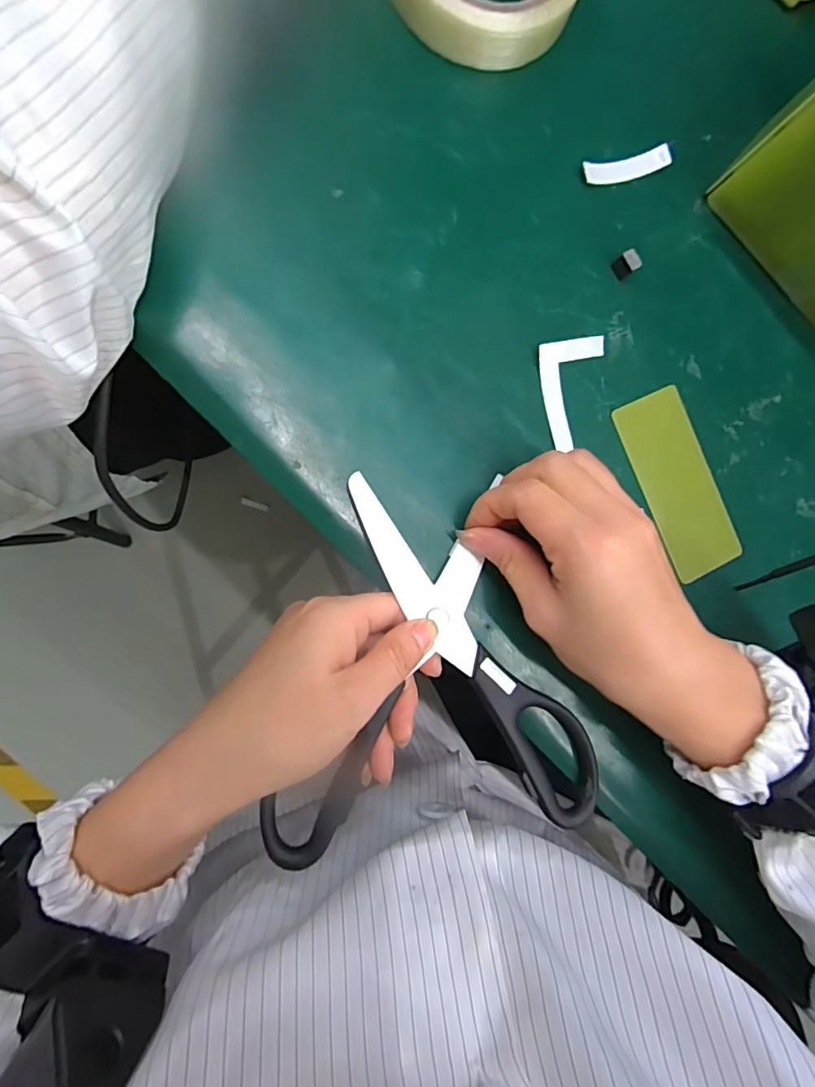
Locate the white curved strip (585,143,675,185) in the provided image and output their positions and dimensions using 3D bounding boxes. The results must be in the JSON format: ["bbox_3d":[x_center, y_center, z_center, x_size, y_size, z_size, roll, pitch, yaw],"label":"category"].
[{"bbox_3d":[0.111,-0.191,0.261,0.048,0.007,0.012,-19,93,-8],"label":"white curved strip"}]

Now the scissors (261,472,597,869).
[{"bbox_3d":[0.015,0.052,0.231,0.150,0.019,0.158,0,91,-9],"label":"scissors"}]

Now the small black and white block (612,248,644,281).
[{"bbox_3d":[0.111,-0.141,0.259,0.008,0.012,0.010,-37,96,-7],"label":"small black and white block"}]

